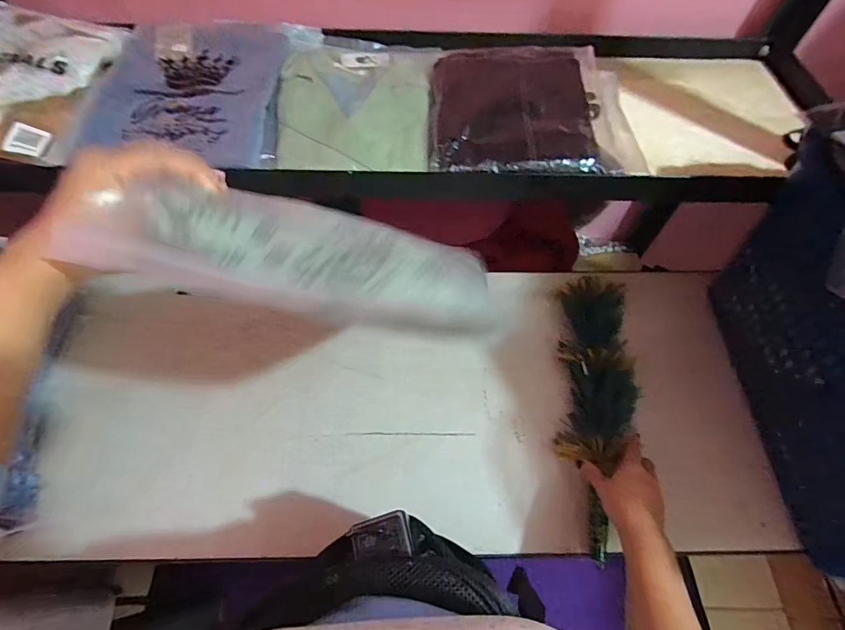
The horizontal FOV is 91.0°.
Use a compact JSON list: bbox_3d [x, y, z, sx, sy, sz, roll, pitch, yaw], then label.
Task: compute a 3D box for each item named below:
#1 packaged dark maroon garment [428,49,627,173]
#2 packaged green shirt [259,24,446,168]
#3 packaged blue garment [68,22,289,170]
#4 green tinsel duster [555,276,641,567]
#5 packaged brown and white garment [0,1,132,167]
[{"bbox_3d":[0.149,-0.331,0.654,0.271,0.056,0.274,-1,59,-2],"label":"packaged dark maroon garment"},{"bbox_3d":[-0.114,-0.363,0.684,0.260,0.031,0.368,5,59,2],"label":"packaged green shirt"},{"bbox_3d":[-0.375,-0.373,0.683,0.276,0.033,0.359,-3,59,-2],"label":"packaged blue garment"},{"bbox_3d":[0.256,0.123,0.601,0.100,0.059,0.389,9,65,4],"label":"green tinsel duster"},{"bbox_3d":[-0.641,-0.381,0.643,0.251,0.058,0.362,0,59,-1],"label":"packaged brown and white garment"}]

